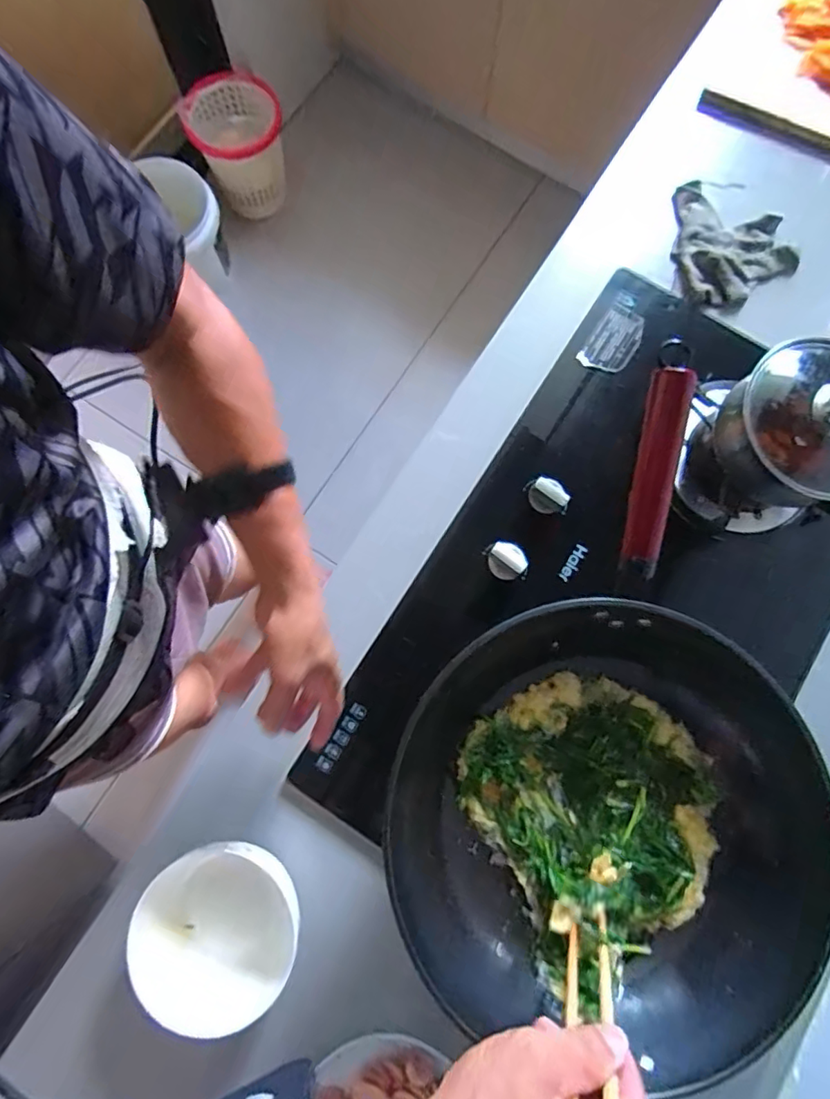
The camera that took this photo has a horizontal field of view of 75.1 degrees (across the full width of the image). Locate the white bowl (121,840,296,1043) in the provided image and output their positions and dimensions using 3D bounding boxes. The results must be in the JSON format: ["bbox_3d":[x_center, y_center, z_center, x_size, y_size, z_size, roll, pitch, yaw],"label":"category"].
[{"bbox_3d":[-0.181,0.353,0.511,0.141,0.076,0.138,0,79,-1],"label":"white bowl"}]

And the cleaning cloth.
[{"bbox_3d":[0.408,-0.382,0.690,0.149,0.018,0.179,5,79,0],"label":"cleaning cloth"}]

